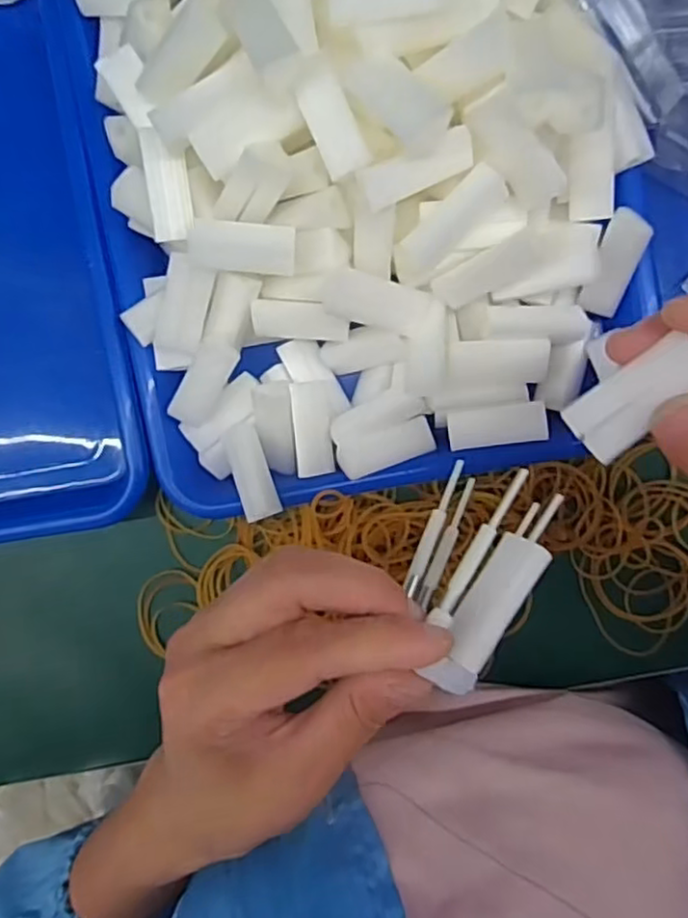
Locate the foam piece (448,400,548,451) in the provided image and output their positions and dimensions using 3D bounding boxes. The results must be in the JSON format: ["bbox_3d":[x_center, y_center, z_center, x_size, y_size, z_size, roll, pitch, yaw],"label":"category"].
[{"bbox_3d":[0.072,-0.015,0.316,0.045,0.006,0.019,-7,93,7],"label":"foam piece"}]

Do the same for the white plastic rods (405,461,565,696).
[{"bbox_3d":[0.041,0.038,0.217,0.037,0.024,0.068,28,78,5],"label":"white plastic rods"}]

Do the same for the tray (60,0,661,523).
[{"bbox_3d":[-0.001,-0.143,0.282,0.243,0.068,0.317,-10,92,7],"label":"tray"}]

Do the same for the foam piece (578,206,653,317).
[{"bbox_3d":[0.120,-0.086,0.296,0.018,0.010,0.047,13,134,5],"label":"foam piece"}]

